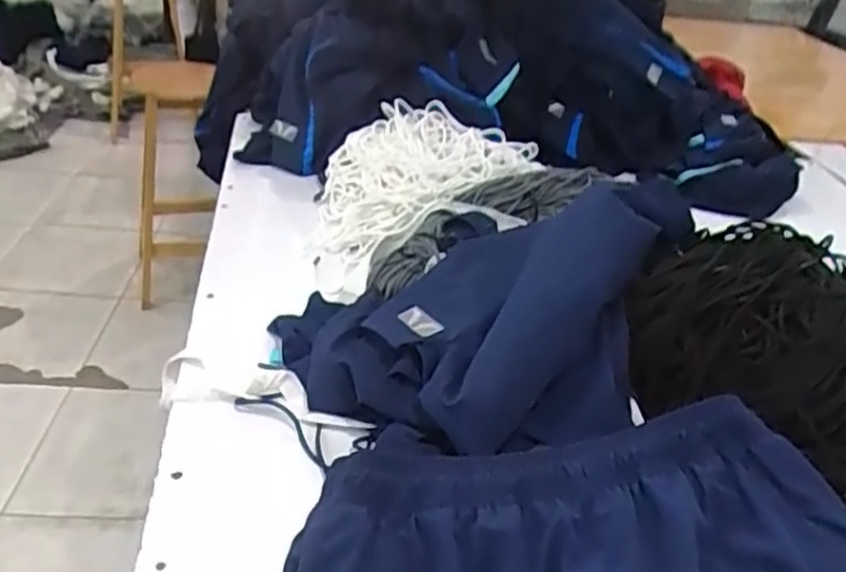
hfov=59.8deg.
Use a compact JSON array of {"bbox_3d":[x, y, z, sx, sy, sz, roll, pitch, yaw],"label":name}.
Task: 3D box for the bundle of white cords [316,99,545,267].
[{"bbox_3d":[0.001,-0.169,1.131,0.384,0.129,0.236,-20,41,-36],"label":"bundle of white cords"}]

